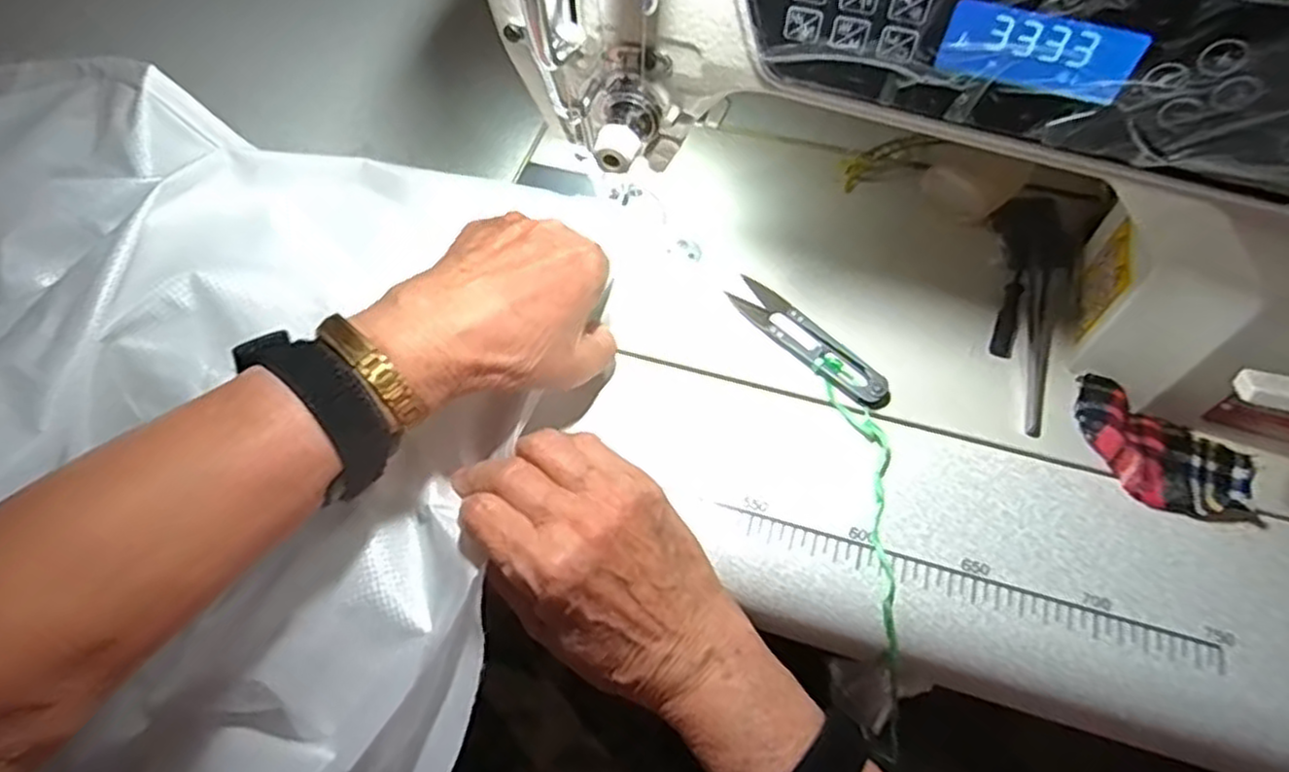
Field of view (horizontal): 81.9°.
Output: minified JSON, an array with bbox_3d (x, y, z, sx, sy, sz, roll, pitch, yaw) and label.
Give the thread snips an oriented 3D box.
[{"bbox_3d":[0.085,-0.023,0.382,0.024,0.006,0.098,-38,66,-19],"label":"thread snips"}]

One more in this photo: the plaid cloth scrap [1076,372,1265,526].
[{"bbox_3d":[0.241,0.032,0.344,0.083,0.015,0.047,28,64,16],"label":"plaid cloth scrap"}]

